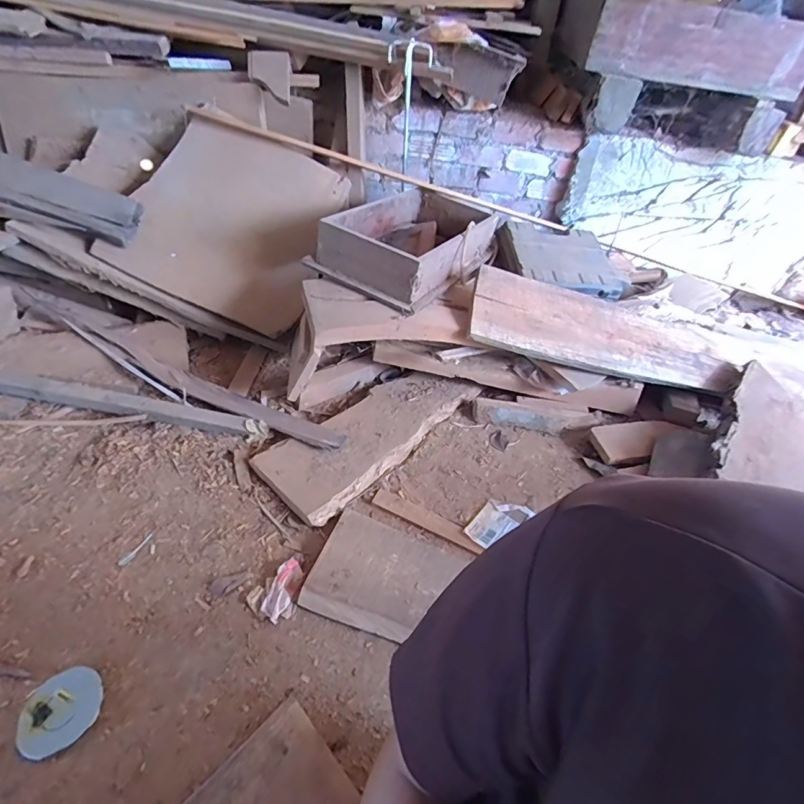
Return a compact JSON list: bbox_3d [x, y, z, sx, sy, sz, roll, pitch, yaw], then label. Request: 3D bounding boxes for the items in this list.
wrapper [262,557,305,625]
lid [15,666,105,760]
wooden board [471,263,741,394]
[{"bbox_3d":[-0.209,0.338,0.827,0.053,0.016,0.111,13,39,8],"label":"wrapper"},{"bbox_3d":[-0.498,0.449,0.668,0.105,0.010,0.104,4,39,-3],"label":"lid"},{"bbox_3d":[0.546,-0.189,1.222,0.753,0.032,0.243,10,66,-14],"label":"wooden board"}]

